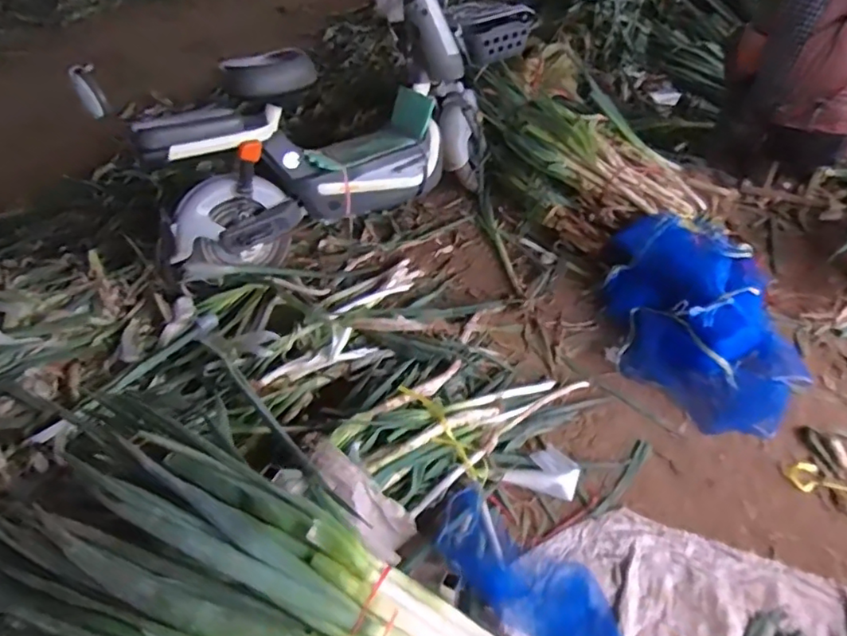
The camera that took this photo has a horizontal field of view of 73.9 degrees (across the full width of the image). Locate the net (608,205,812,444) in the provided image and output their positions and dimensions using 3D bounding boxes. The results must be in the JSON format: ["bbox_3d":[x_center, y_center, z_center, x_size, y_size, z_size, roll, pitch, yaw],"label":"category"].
[{"bbox_3d":[0.823,-0.049,1.673,0.518,0.193,0.757,5,45,9],"label":"net"}]

